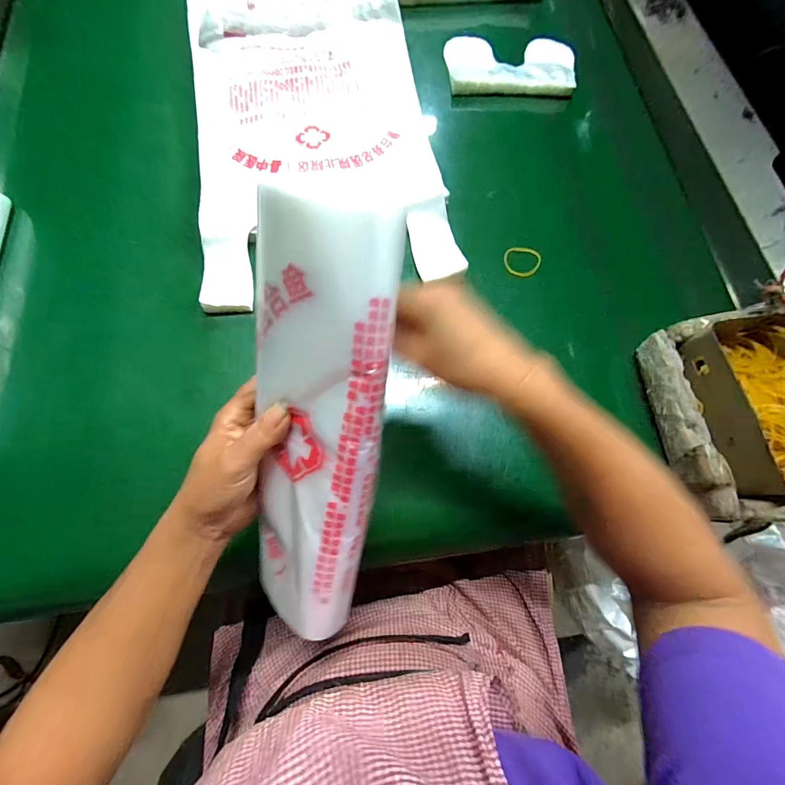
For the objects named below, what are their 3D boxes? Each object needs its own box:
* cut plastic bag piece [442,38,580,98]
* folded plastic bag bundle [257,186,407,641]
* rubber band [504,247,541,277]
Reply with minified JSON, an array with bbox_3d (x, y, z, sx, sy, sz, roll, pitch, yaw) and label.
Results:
[{"bbox_3d":[0.177,-0.498,0.576,0.187,0.030,0.121,-1,71,-3],"label":"cut plastic bag piece"},{"bbox_3d":[-0.051,0.034,0.248,0.083,0.036,0.287,8,110,0],"label":"folded plastic bag bundle"},{"bbox_3d":[0.165,-0.166,0.482,0.046,0.006,0.039,-2,87,1],"label":"rubber band"}]

